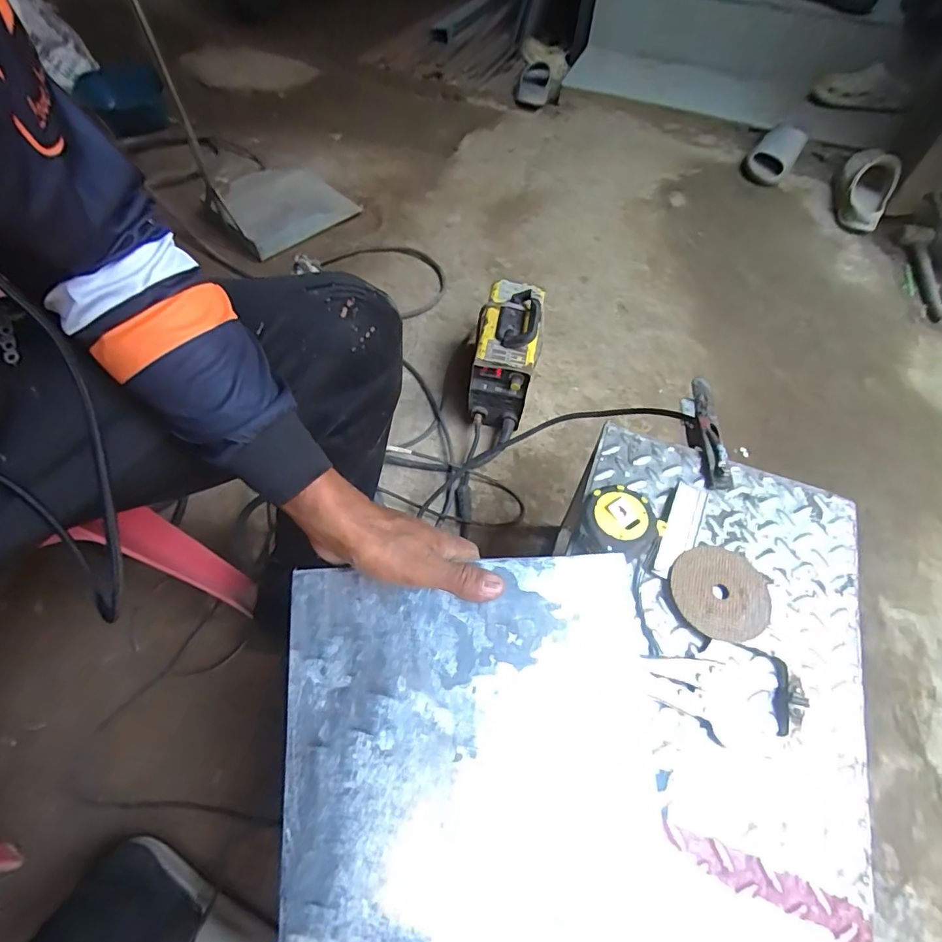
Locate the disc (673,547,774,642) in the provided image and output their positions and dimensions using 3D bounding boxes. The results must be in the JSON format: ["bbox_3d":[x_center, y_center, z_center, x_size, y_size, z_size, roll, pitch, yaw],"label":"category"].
[{"bbox_3d":[0.257,0.123,0.522,0.106,0.008,0.094,-5,57,-11],"label":"disc"}]

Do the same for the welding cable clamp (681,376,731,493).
[{"bbox_3d":[0.291,-0.044,0.647,0.027,0.063,0.169,4,57,0],"label":"welding cable clamp"}]

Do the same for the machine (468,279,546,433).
[{"bbox_3d":[0.062,-0.217,0.964,0.109,0.194,0.214,7,57,2],"label":"machine"}]

